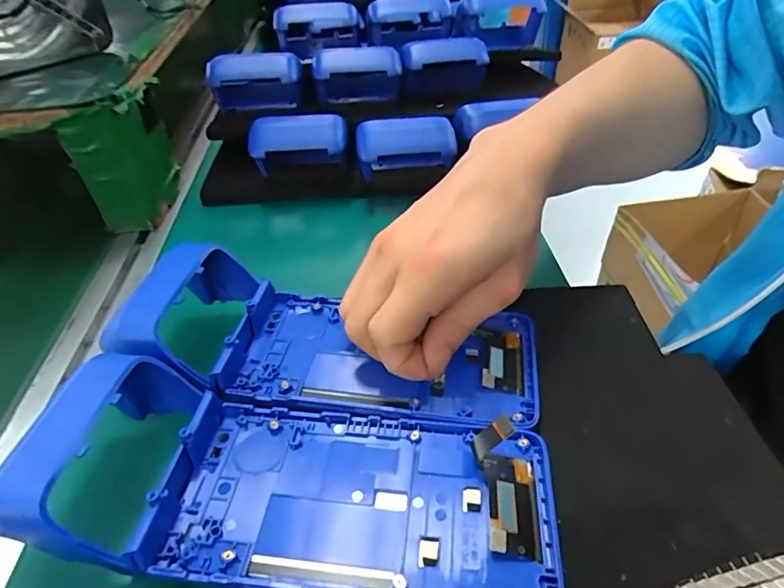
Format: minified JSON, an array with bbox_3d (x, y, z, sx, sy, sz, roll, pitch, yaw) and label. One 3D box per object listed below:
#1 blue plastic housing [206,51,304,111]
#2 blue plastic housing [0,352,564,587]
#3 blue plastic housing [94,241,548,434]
[{"bbox_3d":[-0.121,-0.186,0.446,0.080,0.053,0.052,-10,42,-8],"label":"blue plastic housing"},{"bbox_3d":[-0.041,0.071,0.208,0.216,0.044,0.088,2,42,6],"label":"blue plastic housing"},{"bbox_3d":[-0.031,0.026,0.274,0.217,0.043,0.086,13,41,6],"label":"blue plastic housing"}]

